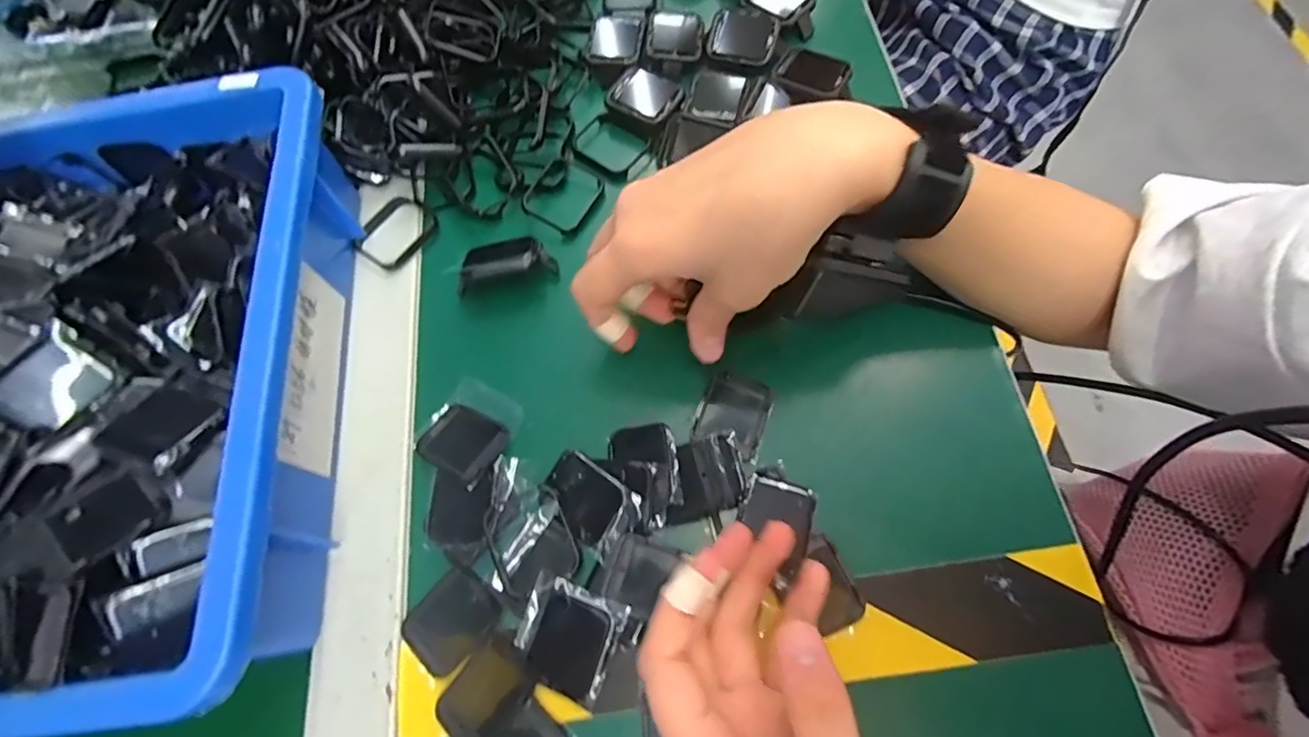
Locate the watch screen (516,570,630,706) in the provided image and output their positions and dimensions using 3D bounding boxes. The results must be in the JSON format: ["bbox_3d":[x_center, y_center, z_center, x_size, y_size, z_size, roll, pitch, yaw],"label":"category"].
[{"bbox_3d":[-0.038,0.114,0.249,0.041,0.009,0.040,20,70,13],"label":"watch screen"}]

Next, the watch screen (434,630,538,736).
[{"bbox_3d":[-0.070,0.135,0.243,0.030,0.004,0.041,33,74,17],"label":"watch screen"}]

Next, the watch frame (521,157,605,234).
[{"bbox_3d":[-0.055,-0.102,0.341,0.039,0.010,0.047,26,71,14],"label":"watch frame"}]

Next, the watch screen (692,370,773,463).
[{"bbox_3d":[0.039,0.021,0.287,0.033,0.004,0.039,19,70,12],"label":"watch screen"}]

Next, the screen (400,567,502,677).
[{"bbox_3d":[-0.090,0.111,0.258,0.032,0.005,0.039,38,75,18],"label":"screen"}]

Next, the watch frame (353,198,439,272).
[{"bbox_3d":[-0.151,-0.081,0.340,0.035,0.006,0.045,34,74,17],"label":"watch frame"}]

